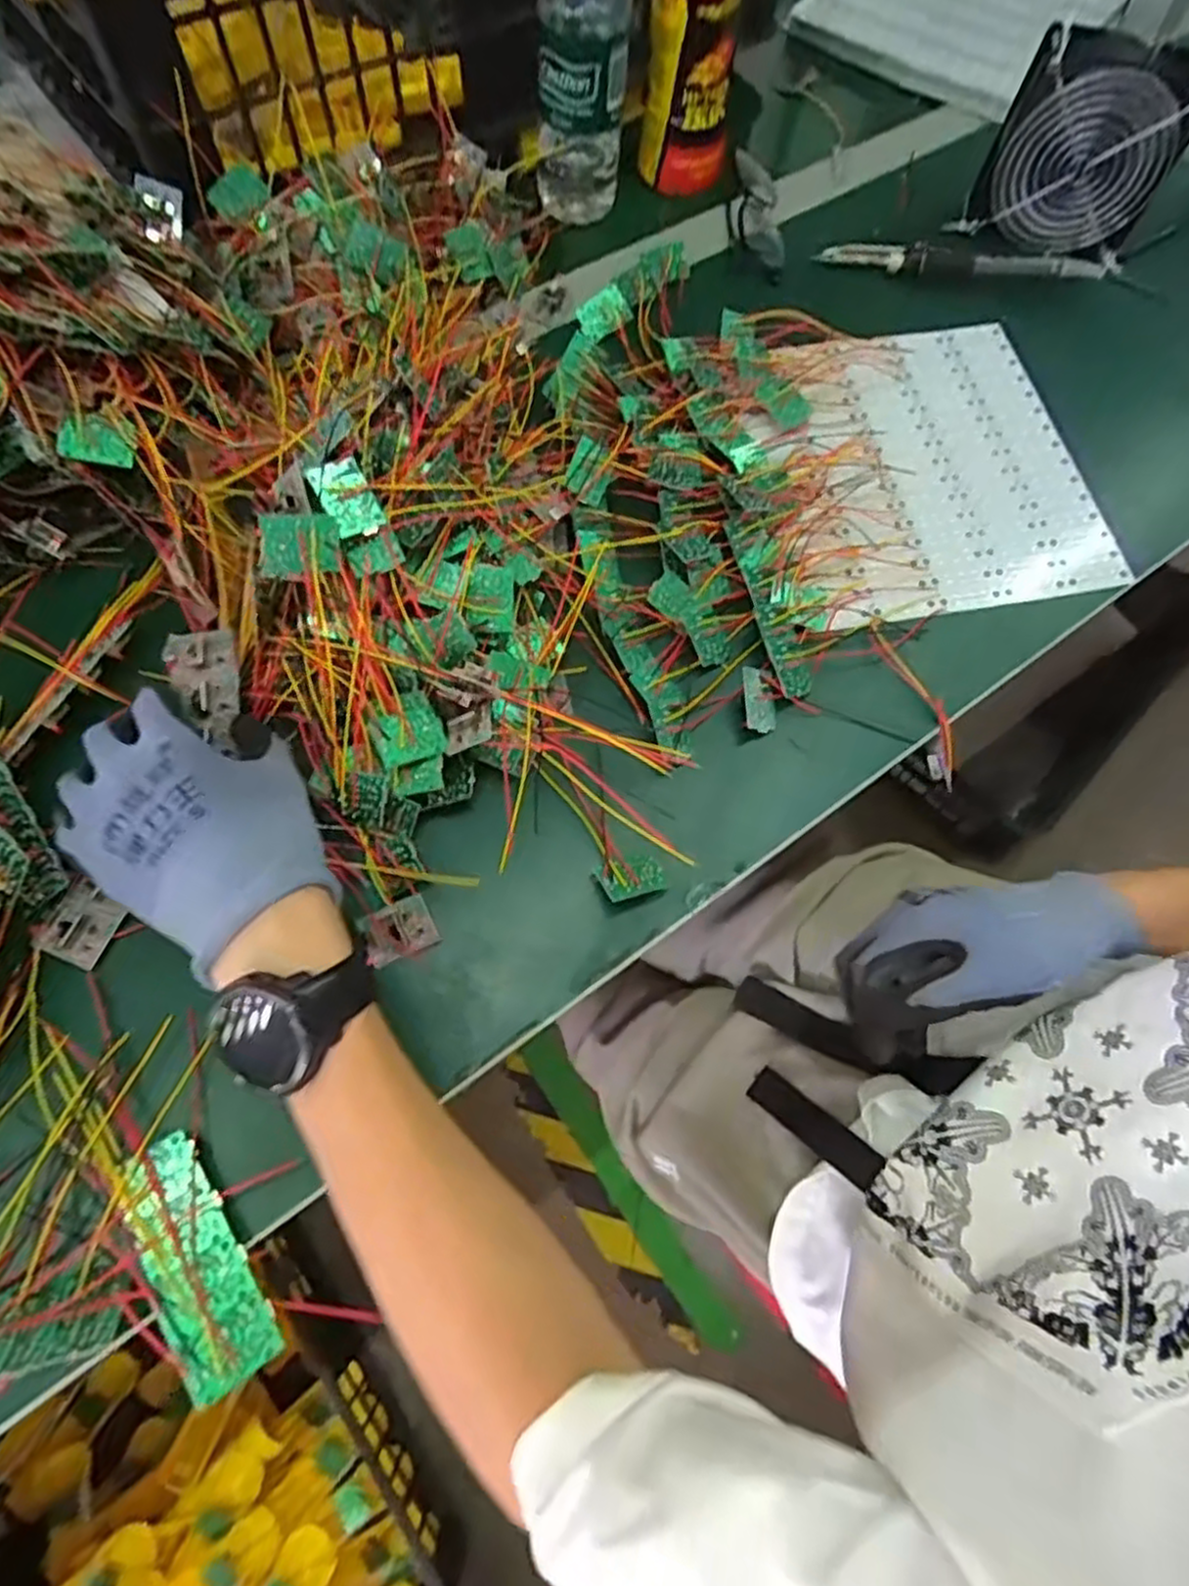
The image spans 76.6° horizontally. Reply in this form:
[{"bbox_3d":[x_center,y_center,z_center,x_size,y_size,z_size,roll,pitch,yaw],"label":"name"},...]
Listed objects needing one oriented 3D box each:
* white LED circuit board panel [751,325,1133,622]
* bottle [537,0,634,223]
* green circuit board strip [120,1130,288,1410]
[{"bbox_3d":[0.231,-0.228,0.521,0.213,0.010,0.229,-11,72,-10],"label":"white LED circuit board panel"},{"bbox_3d":[-0.007,-0.514,0.508,0.062,0.221,0.054,2,68,-2],"label":"bottle"},{"bbox_3d":[-0.171,0.198,0.320,0.036,0.004,0.101,-26,69,-32],"label":"green circuit board strip"}]

